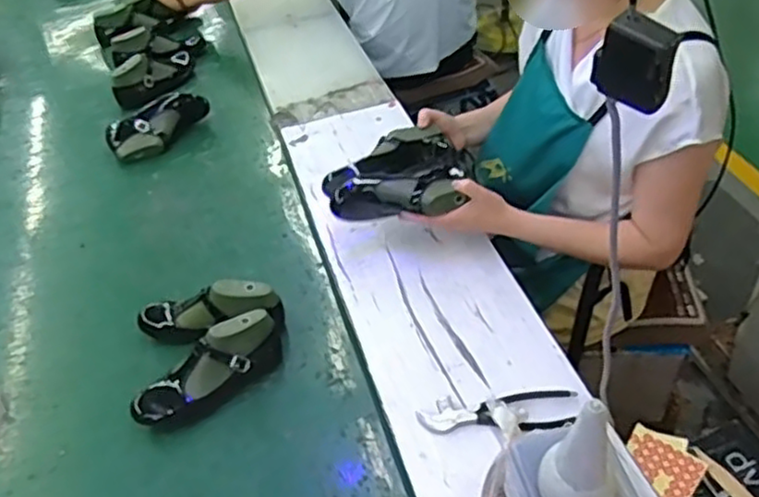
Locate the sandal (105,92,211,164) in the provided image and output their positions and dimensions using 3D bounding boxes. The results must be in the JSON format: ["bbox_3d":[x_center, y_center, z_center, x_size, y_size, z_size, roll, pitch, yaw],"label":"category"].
[{"bbox_3d":[-0.465,-0.261,1.483,0.210,0.067,0.088,-30,48,-24],"label":"sandal"}]

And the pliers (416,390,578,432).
[{"bbox_3d":[0.143,0.197,0.858,0.191,0.030,0.063,-2,42,3],"label":"pliers"}]

